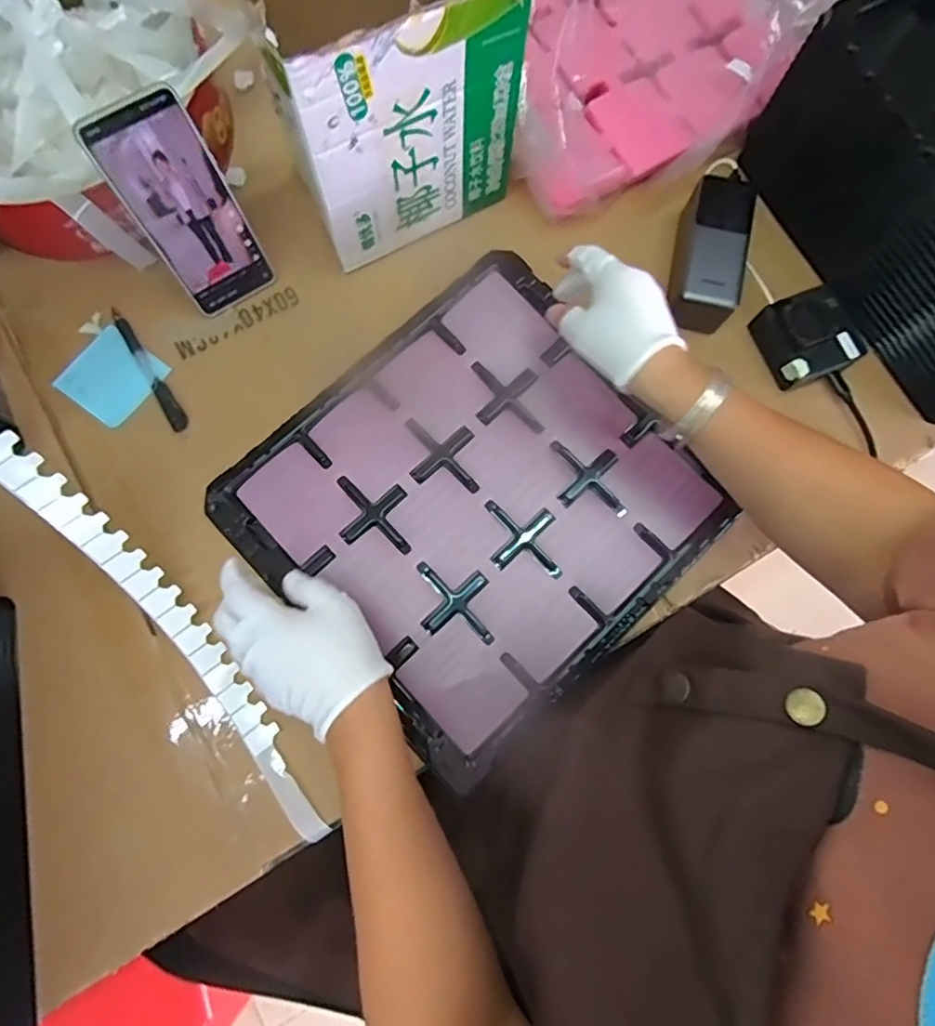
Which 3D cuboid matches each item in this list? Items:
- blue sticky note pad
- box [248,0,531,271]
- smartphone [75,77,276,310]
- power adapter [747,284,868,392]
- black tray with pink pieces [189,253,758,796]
[{"bbox_3d":[-0.324,-0.125,0.521,0.078,0.004,0.076,36,81,6],"label":"blue sticky note pad"},{"bbox_3d":[-0.062,-0.354,0.474,0.180,0.201,0.146,-25,80,-5],"label":"box"},{"bbox_3d":[-0.229,-0.247,0.473,0.079,0.164,0.010,-31,57,-6],"label":"smartphone"},{"bbox_3d":[0.314,-0.164,0.525,0.073,0.034,0.078,-25,80,-5],"label":"power adapter"},{"bbox_3d":[0.007,-0.012,0.505,0.340,0.017,0.330,-42,82,-8],"label":"black tray with pink pieces"}]

